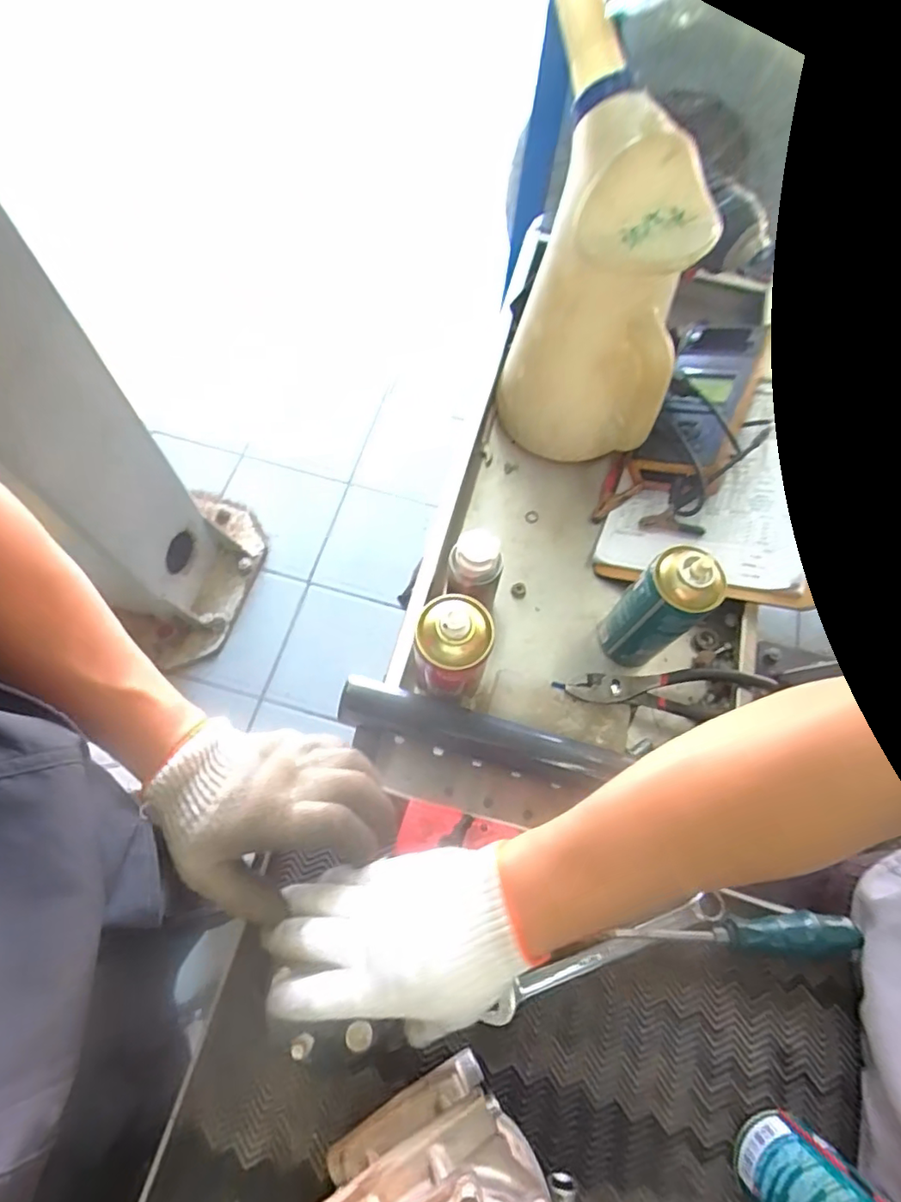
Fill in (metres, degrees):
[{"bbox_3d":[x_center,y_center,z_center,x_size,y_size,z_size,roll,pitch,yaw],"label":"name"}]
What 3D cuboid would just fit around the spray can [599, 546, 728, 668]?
[{"bbox_3d":[0.193,0.013,0.551,0.065,0.170,0.061,43,73,15],"label":"spray can"}]

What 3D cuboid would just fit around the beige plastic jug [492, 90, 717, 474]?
[{"bbox_3d":[0.152,-0.286,0.597,0.174,0.300,0.118,23,69,9],"label":"beige plastic jug"}]

